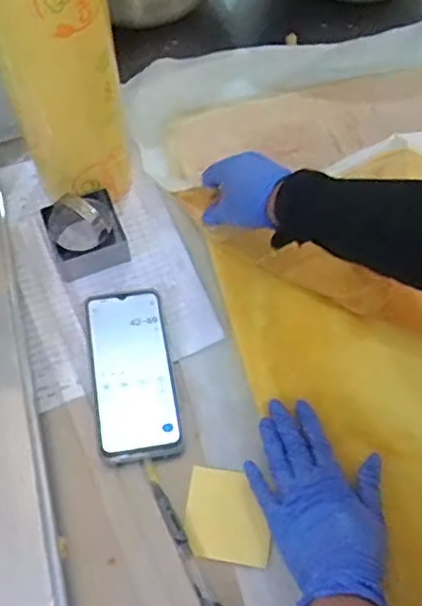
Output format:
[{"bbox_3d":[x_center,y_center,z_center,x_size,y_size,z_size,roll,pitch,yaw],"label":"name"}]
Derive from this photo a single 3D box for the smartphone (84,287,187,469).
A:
[{"bbox_3d":[-0.074,0.066,0.615,0.077,0.012,0.173,-9,64,-5],"label":"smartphone"}]

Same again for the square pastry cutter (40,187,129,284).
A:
[{"bbox_3d":[-0.128,-0.073,0.661,0.079,0.045,0.072,-22,65,-11],"label":"square pastry cutter"}]

